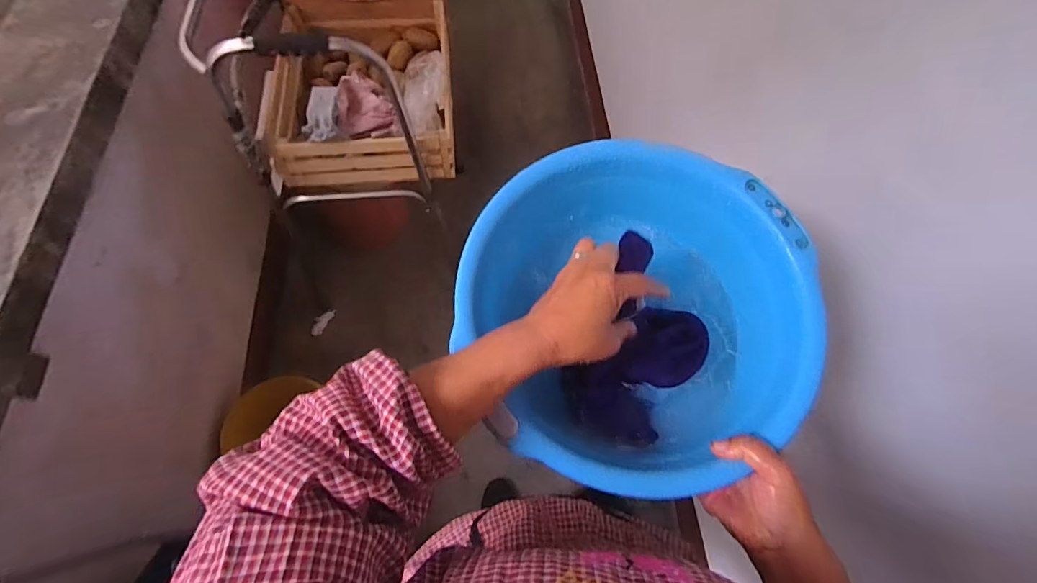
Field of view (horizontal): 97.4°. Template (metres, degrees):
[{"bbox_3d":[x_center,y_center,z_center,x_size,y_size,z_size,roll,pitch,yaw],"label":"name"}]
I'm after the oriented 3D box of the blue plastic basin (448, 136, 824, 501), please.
[{"bbox_3d":[0.109,0.017,0.451,0.319,0.113,0.306,1,66,-2],"label":"blue plastic basin"}]

